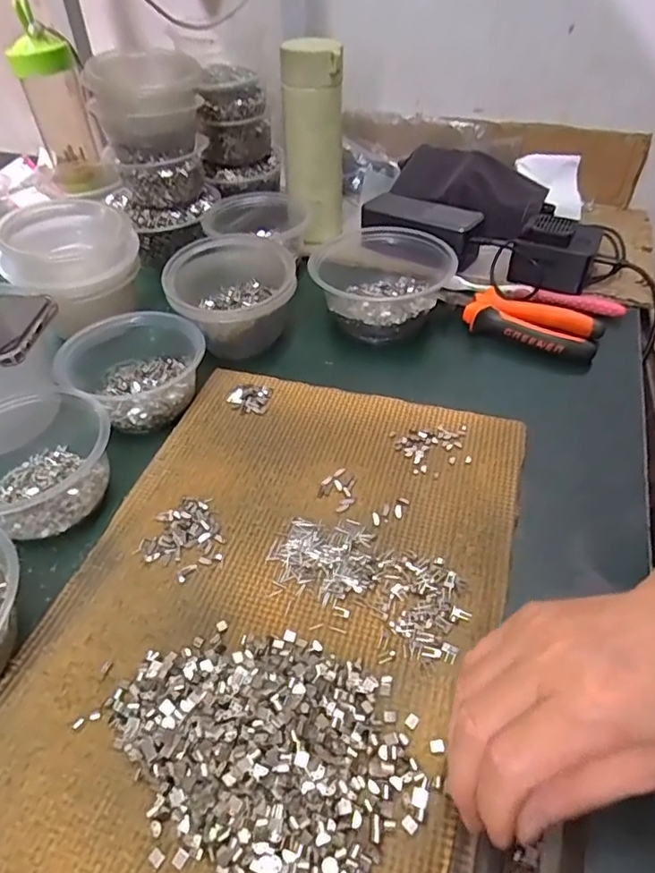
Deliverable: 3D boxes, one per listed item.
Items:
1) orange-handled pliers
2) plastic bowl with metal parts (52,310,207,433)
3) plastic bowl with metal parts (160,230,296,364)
[{"bbox_3d":[0.183,-0.113,0.538,0.150,0.027,0.066,27,51,24],"label":"orange-handled pliers"},{"bbox_3d":[-0.159,-0.059,0.472,0.105,0.052,0.104,0,46,0],"label":"plastic bowl with metal parts"},{"bbox_3d":[-0.087,-0.128,0.521,0.110,0.069,0.103,0,46,0],"label":"plastic bowl with metal parts"}]

